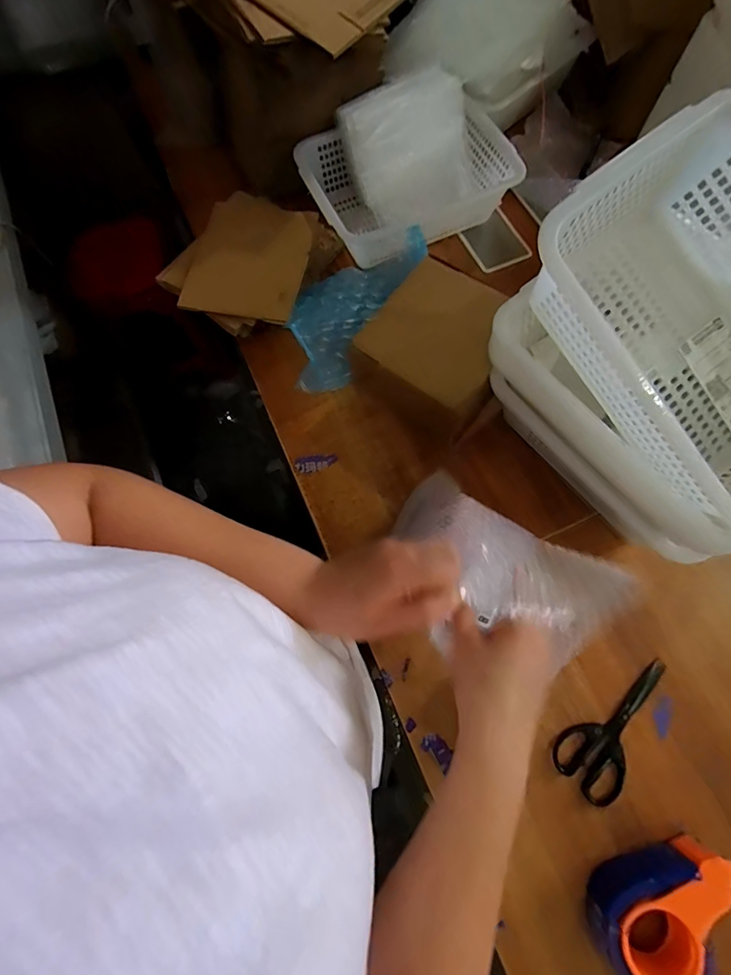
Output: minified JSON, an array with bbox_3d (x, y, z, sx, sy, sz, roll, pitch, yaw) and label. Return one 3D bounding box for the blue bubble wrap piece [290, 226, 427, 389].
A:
[{"bbox_3d":[-0.034,-0.308,0.728,0.148,0.076,0.329,28,75,10],"label":"blue bubble wrap piece"}]

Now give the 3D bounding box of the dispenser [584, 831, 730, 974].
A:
[{"bbox_3d":[0.334,0.474,0.459,0.160,0.078,0.106,-21,73,-5],"label":"dispenser"}]

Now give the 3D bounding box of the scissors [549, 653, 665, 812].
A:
[{"bbox_3d":[0.334,0.312,0.545,0.193,0.010,0.083,-35,74,-9],"label":"scissors"}]

